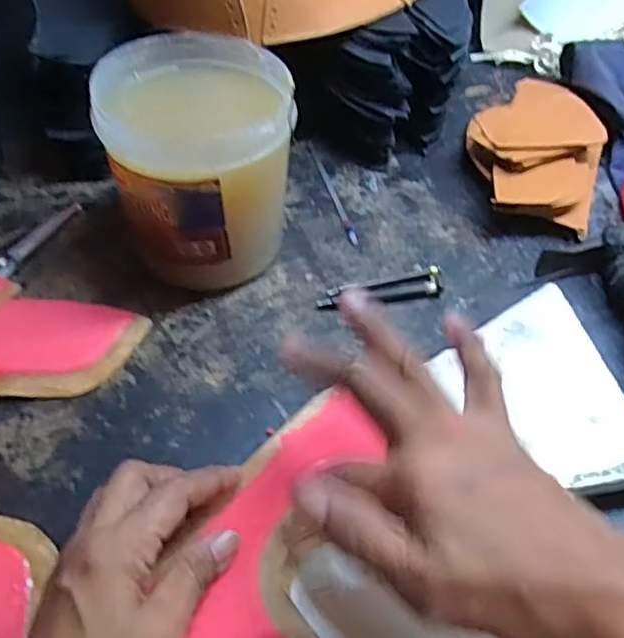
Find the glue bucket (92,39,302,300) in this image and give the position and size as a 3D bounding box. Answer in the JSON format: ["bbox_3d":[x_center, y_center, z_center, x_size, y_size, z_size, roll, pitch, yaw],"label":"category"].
[{"bbox_3d":[-0.074,-0.100,0.438,0.114,0.131,0.111,2,50,-2],"label":"glue bucket"}]

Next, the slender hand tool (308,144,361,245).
[{"bbox_3d":[0.017,-0.103,0.526,0.008,0.004,0.129,-10,52,-12],"label":"slender hand tool"}]

